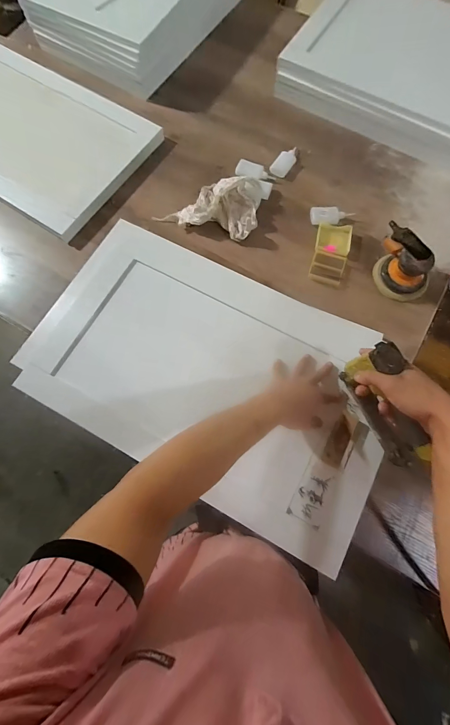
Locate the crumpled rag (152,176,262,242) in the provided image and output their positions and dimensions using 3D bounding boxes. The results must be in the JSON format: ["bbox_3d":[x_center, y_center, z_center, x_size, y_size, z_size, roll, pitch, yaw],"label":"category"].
[{"bbox_3d":[-0.030,-0.387,0.741,0.234,0.059,0.155,19,75,7],"label":"crumpled rag"}]

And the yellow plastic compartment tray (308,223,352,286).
[{"bbox_3d":[0.248,-0.252,0.721,0.078,0.029,0.152,13,75,5],"label":"yellow plastic compartment tray"}]

